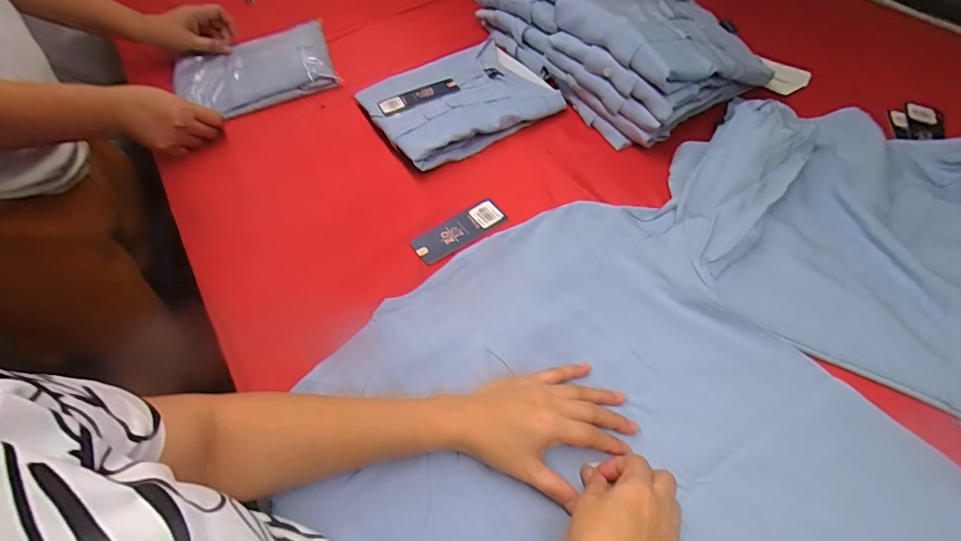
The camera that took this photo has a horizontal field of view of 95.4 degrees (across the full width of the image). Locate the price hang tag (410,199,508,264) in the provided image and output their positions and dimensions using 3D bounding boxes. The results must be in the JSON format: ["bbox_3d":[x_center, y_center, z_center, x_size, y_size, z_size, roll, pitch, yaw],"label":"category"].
[{"bbox_3d":[-0.025,-0.049,0.543,0.119,0.008,0.044,-33,72,-19],"label":"price hang tag"}]

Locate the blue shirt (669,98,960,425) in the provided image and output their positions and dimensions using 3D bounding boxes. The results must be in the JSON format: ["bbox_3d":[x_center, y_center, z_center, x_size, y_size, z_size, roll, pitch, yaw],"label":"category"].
[{"bbox_3d":[0.501,-0.021,0.446,0.587,0.048,0.354,27,63,20],"label":"blue shirt"}]

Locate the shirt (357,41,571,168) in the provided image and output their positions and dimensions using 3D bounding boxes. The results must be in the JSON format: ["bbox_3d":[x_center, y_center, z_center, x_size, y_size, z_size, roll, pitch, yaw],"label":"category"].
[{"bbox_3d":[-0.035,-0.267,0.654,0.259,0.031,0.209,-29,60,-14],"label":"shirt"}]

